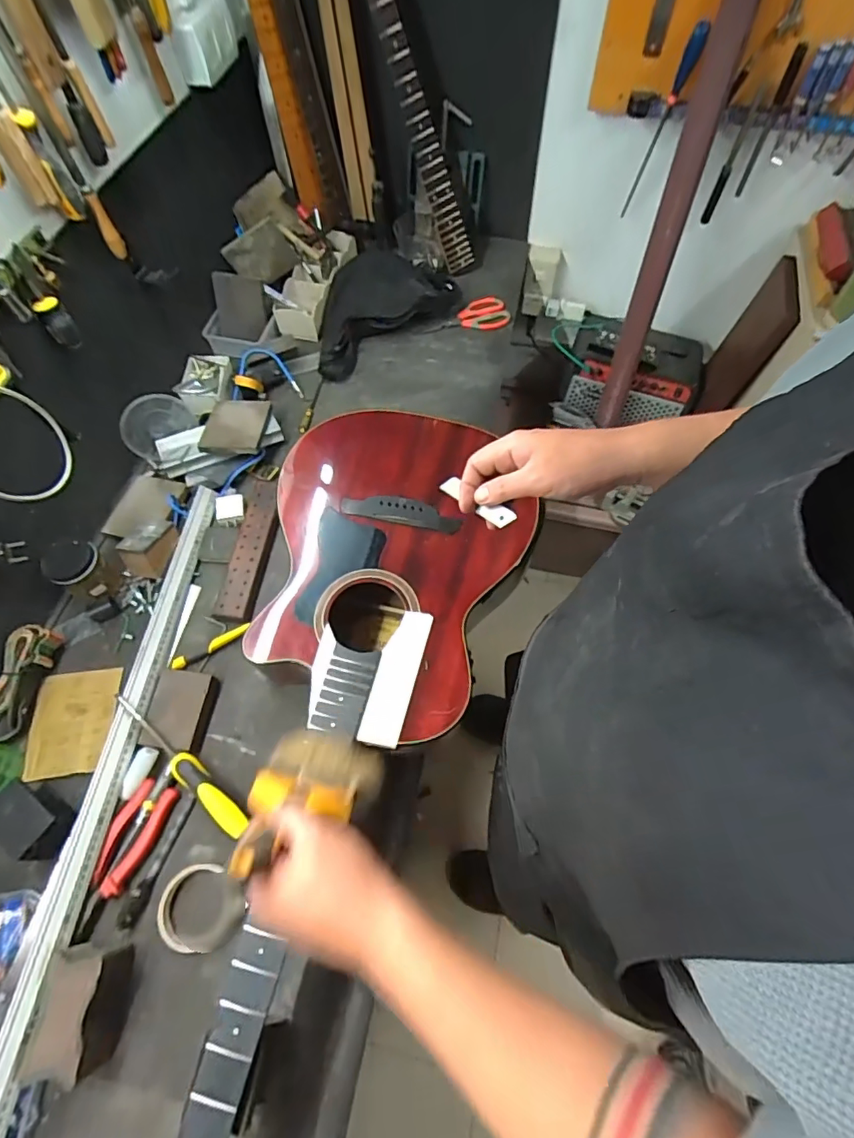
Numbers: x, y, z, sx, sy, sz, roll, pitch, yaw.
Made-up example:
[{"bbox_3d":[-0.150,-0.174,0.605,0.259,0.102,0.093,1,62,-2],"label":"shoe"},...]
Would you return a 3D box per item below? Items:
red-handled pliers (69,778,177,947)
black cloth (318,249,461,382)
[{"bbox_3d":[-0.370,0.340,0.626,0.061,0.019,0.165,18,64,11],"label":"red-handled pliers"},{"bbox_3d":[-0.112,-0.527,1.056,0.334,0.071,0.195,-36,67,-16],"label":"black cloth"}]

